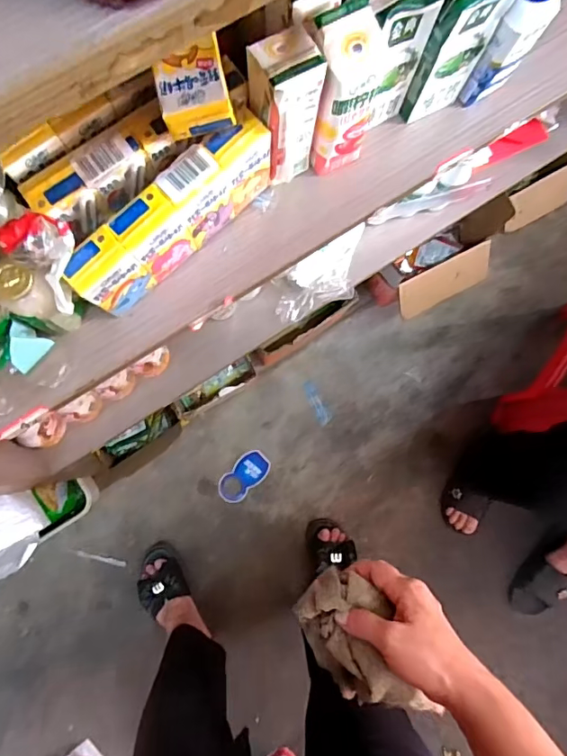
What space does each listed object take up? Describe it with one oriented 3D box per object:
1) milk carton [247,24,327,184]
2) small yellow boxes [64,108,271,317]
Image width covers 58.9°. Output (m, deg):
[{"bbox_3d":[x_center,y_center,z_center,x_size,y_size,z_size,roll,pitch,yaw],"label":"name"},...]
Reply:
[{"bbox_3d":[0.000,-0.208,0.402,0.049,0.130,0.049,-32,87,-5],"label":"milk carton"},{"bbox_3d":[-0.089,-0.129,0.415,0.184,0.085,0.033,-43,88,-6],"label":"small yellow boxes"}]

